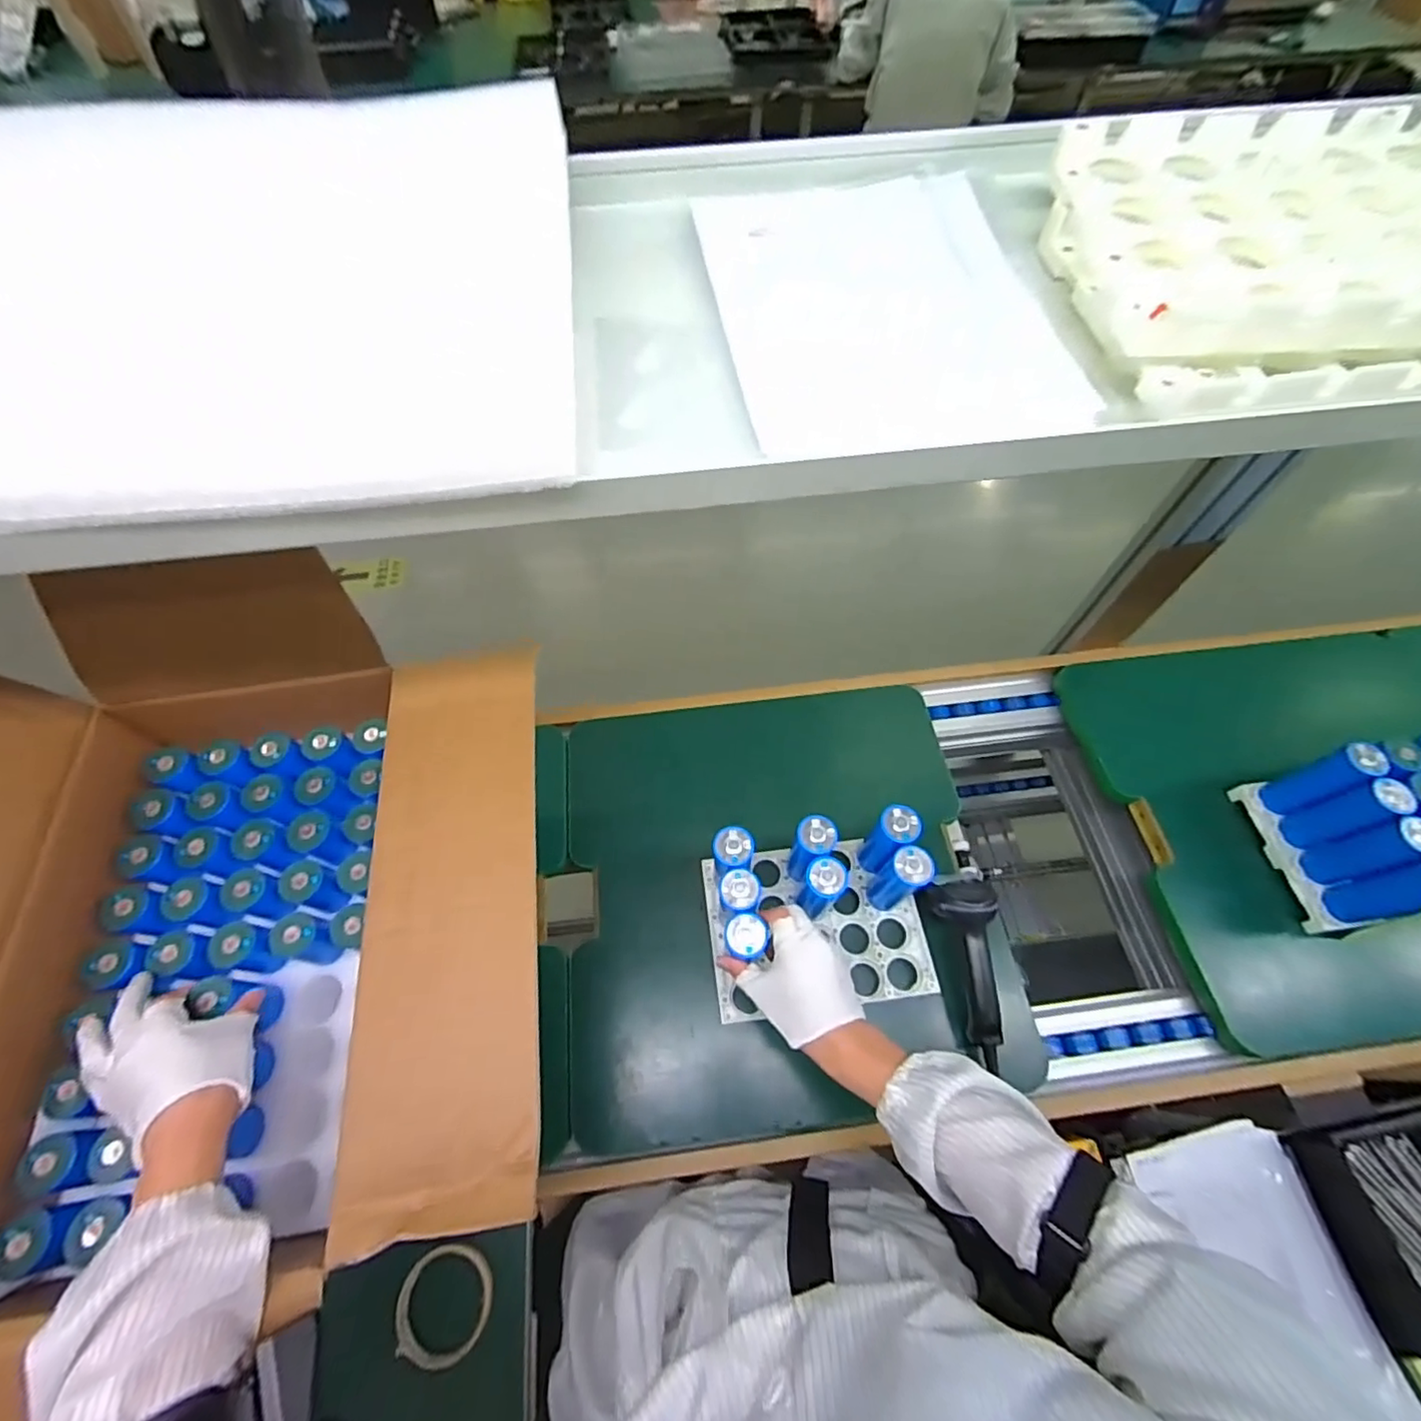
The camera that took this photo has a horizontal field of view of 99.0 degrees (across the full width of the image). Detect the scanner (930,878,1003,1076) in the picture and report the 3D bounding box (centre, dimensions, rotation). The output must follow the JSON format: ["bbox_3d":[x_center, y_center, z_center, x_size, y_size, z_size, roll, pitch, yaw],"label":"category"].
[{"bbox_3d":[0.275,0.269,0.640,0.062,0.055,0.183,1,61,1],"label":"scanner"}]

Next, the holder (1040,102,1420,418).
[{"bbox_3d":[0.323,-0.246,0.327,0.243,0.048,0.203,-3,61,-1],"label":"holder"}]

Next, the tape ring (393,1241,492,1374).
[{"bbox_3d":[-0.252,0.564,0.576,0.089,0.010,0.087,0,61,0],"label":"tape ring"}]

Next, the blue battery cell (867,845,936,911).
[{"bbox_3d":[0.198,0.181,0.642,0.035,0.129,0.038,0,61,0],"label":"blue battery cell"}]

